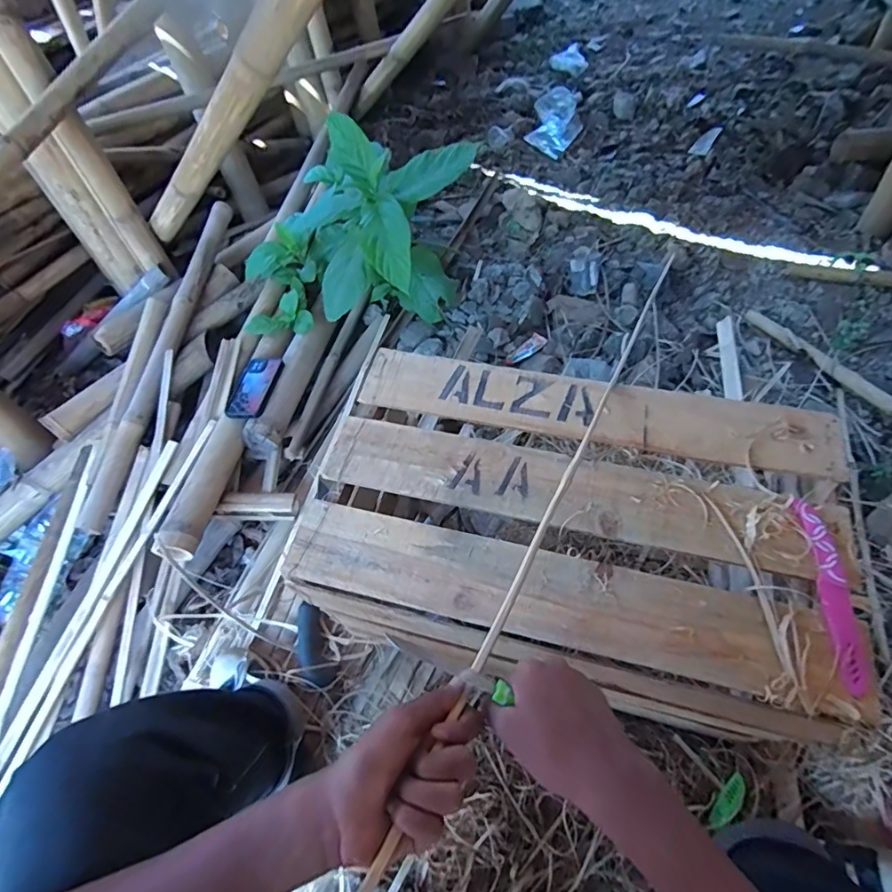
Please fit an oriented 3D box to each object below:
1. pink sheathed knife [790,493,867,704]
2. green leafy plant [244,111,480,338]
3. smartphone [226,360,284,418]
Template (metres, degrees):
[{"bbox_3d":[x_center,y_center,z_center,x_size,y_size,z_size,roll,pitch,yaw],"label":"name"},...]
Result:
[{"bbox_3d":[0.381,0.141,0.491,0.027,0.010,0.189,1,55,7],"label":"pink sheathed knife"},{"bbox_3d":[-0.220,-0.489,1.195,0.497,0.352,0.454,8,56,12],"label":"green leafy plant"},{"bbox_3d":[-0.413,-0.127,1.069,0.092,0.016,0.171,7,54,6],"label":"smartphone"}]

